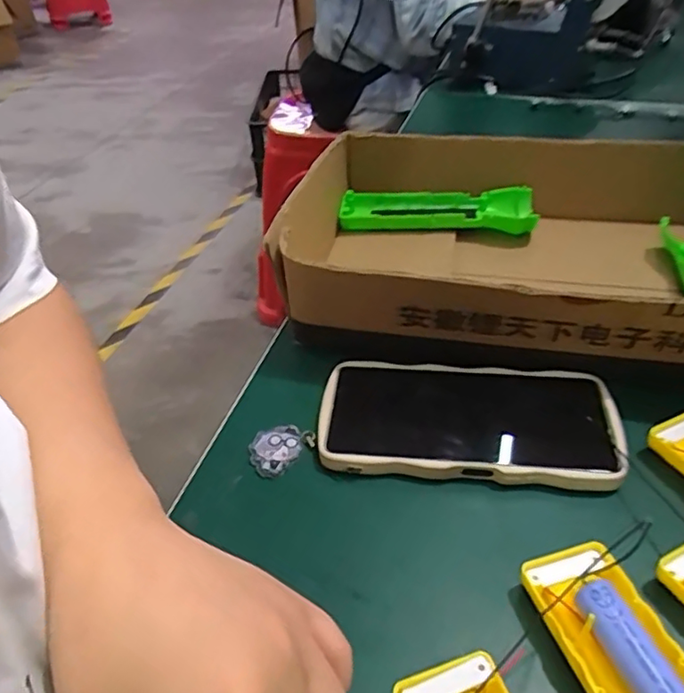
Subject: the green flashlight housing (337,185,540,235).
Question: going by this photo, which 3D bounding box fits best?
[{"bbox_3d":[0.081,-0.112,0.527,0.162,0.033,0.046,4,42,6],"label":"green flashlight housing"}]

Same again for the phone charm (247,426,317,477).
[{"bbox_3d":[-0.037,0.059,0.355,0.029,0.006,0.037,29,50,30],"label":"phone charm"}]

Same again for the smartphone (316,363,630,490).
[{"bbox_3d":[0.073,0.045,0.356,0.168,0.017,0.079,4,42,7],"label":"smartphone"}]

